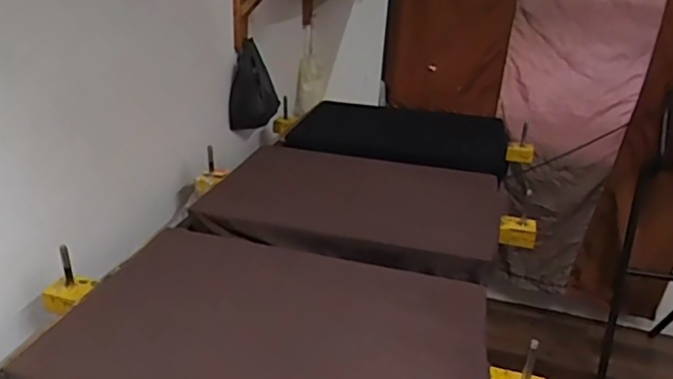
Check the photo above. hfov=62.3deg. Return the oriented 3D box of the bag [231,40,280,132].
[{"bbox_3d":[-0.227,-0.272,1.537,0.139,0.226,0.070,-1,25,-10],"label":"bag"}]

